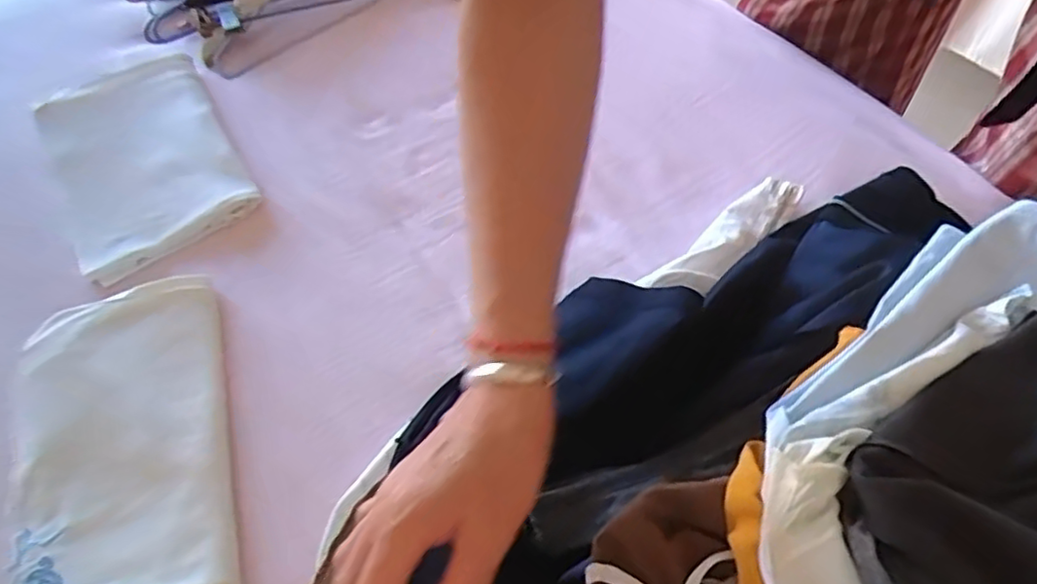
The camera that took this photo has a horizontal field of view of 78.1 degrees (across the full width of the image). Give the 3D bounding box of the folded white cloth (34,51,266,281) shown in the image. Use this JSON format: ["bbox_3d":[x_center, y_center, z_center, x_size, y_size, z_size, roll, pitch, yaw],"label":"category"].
[{"bbox_3d":[-0.355,-0.136,0.596,0.153,0.024,0.249,-28,58,-14],"label":"folded white cloth"}]

